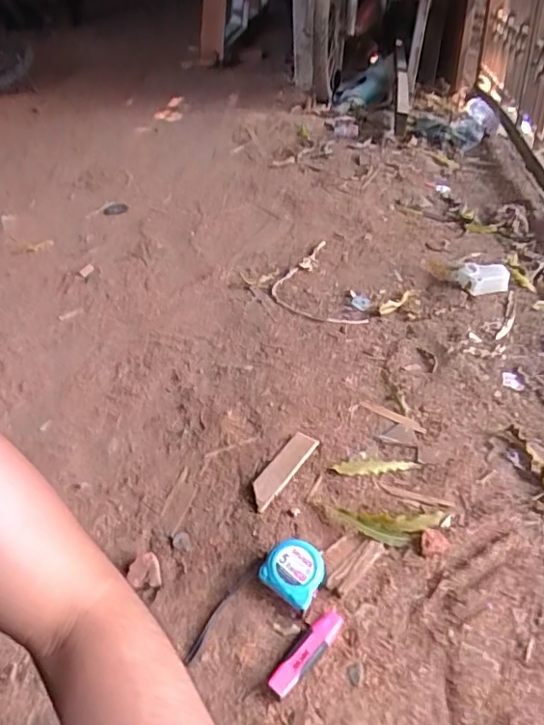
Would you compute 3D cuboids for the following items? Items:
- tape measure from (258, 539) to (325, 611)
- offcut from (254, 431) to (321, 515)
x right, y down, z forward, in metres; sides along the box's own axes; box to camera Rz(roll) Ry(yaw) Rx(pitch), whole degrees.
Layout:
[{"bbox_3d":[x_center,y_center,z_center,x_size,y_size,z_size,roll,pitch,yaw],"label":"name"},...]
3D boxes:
[{"bbox_3d":[0.026,0.235,0.634,0.063,0.036,0.061,22,45,28],"label":"tape measure"},{"bbox_3d":[0.014,0.142,0.763,0.037,0.015,0.134,21,45,27],"label":"offcut"}]

